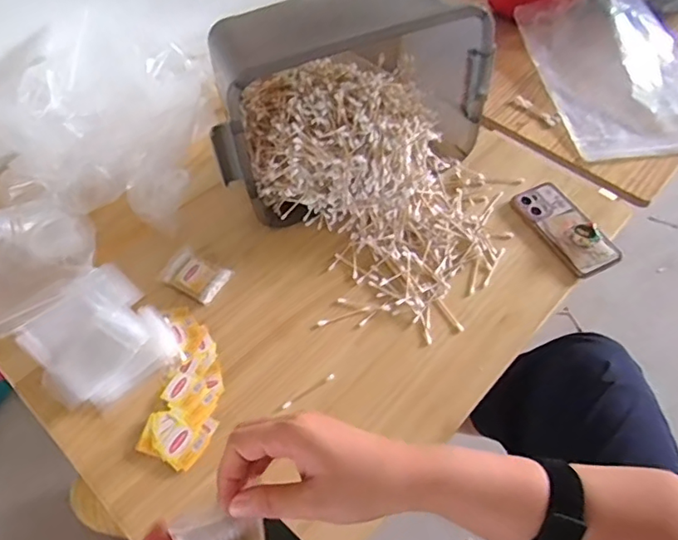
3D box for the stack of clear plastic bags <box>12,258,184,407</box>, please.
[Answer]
[{"bbox_3d":[-0.301,0.084,0.680,0.145,0.018,0.156,-39,72,-20],"label":"stack of clear plastic bags"}]

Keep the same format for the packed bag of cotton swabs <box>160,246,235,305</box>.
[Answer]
[{"bbox_3d":[-0.196,0.005,0.745,0.084,0.012,0.060,28,61,14],"label":"packed bag of cotton swabs"}]

